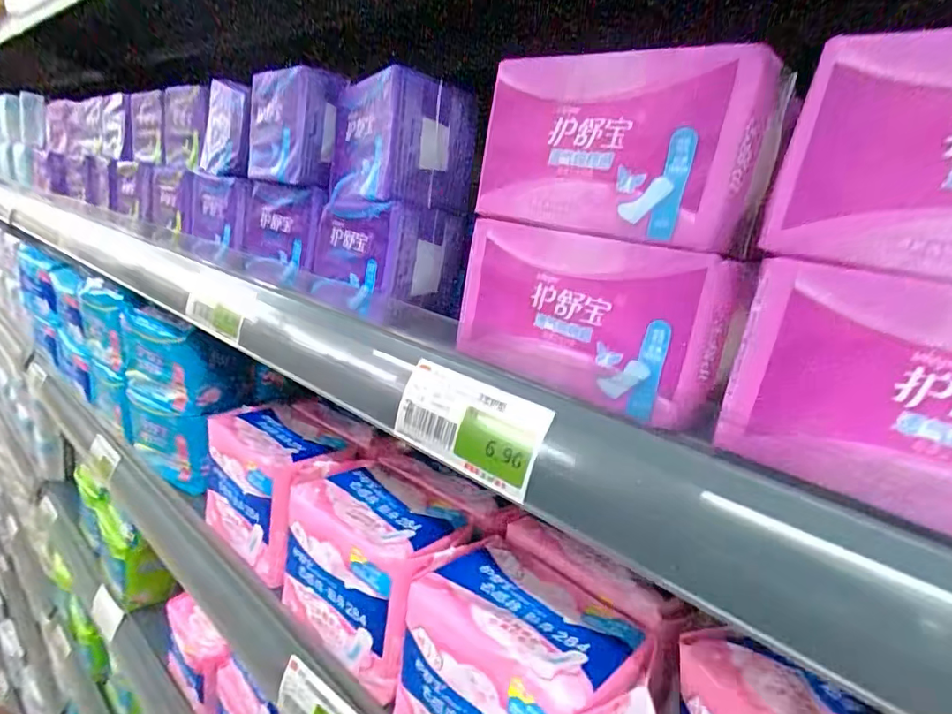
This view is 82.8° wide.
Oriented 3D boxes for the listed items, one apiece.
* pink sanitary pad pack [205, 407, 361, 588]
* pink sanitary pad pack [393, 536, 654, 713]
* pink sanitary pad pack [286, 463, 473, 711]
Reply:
[{"bbox_3d":[-0.173,0.113,0.473,0.143,0.096,0.076,19,19,35],"label":"pink sanitary pad pack"},{"bbox_3d":[0.028,0.189,0.311,0.133,0.100,0.086,19,20,37],"label":"pink sanitary pad pack"},{"bbox_3d":[-0.071,0.147,0.398,0.125,0.093,0.091,19,19,35],"label":"pink sanitary pad pack"}]

